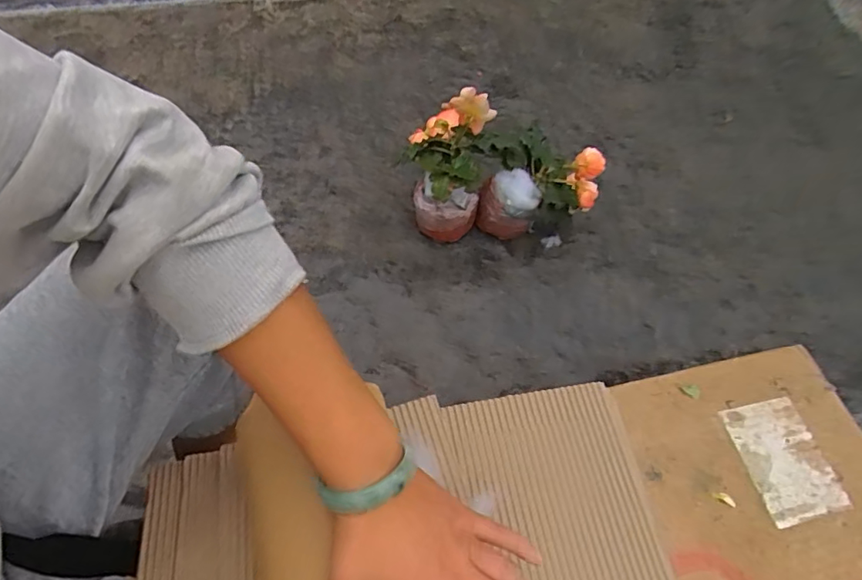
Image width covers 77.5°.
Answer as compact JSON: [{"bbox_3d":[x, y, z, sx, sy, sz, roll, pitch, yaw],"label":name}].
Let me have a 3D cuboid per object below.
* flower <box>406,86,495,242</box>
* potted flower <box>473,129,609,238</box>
[{"bbox_3d":[0.025,-0.187,0.834,0.111,0.214,0.168,4,60,0],"label":"flower"},{"bbox_3d":[0.168,-0.155,0.854,0.170,0.157,0.099,15,60,7],"label":"potted flower"}]

